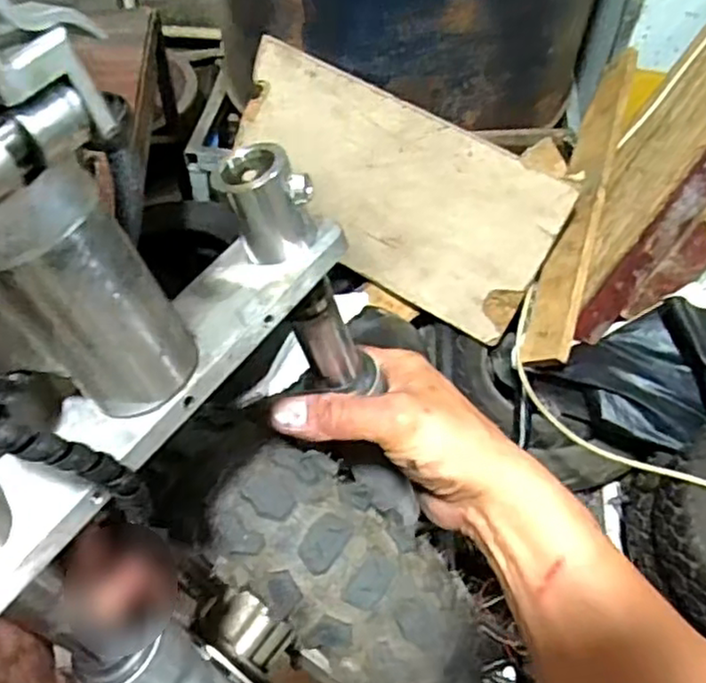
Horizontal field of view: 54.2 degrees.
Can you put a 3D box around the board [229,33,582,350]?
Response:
[{"bbox_3d":[0.042,-0.191,0.907,0.436,0.233,0.012,30,33,12],"label":"board"}]

